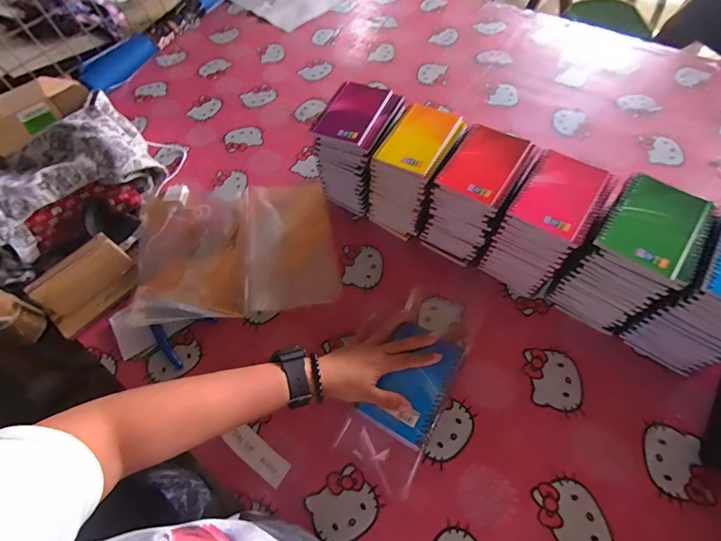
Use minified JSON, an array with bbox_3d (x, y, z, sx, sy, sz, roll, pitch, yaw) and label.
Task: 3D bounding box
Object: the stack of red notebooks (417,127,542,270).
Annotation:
[{"bbox_3d":[0.175,-0.107,0.552,0.098,0.154,0.129,34,68,20],"label":"stack of red notebooks"}]

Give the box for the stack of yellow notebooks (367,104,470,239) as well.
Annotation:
[{"bbox_3d":[0.090,-0.155,0.586,0.096,0.150,0.145,31,67,19],"label":"stack of yellow notebooks"}]

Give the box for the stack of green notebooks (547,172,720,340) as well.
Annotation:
[{"bbox_3d":[0.345,-0.015,0.482,0.102,0.160,0.128,33,68,20],"label":"stack of green notebooks"}]

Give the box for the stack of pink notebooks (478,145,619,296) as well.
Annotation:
[{"bbox_3d":[0.258,-0.060,0.520,0.096,0.152,0.133,33,68,20],"label":"stack of pink notebooks"}]

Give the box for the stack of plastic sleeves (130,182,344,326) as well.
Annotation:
[{"bbox_3d":[-0.211,-0.039,0.618,0.326,0.021,0.249,-10,61,-2],"label":"stack of plastic sleeves"}]

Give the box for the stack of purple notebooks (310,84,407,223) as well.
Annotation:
[{"bbox_3d":[-0.002,-0.202,0.618,0.108,0.154,0.143,23,65,16],"label":"stack of purple notebooks"}]

